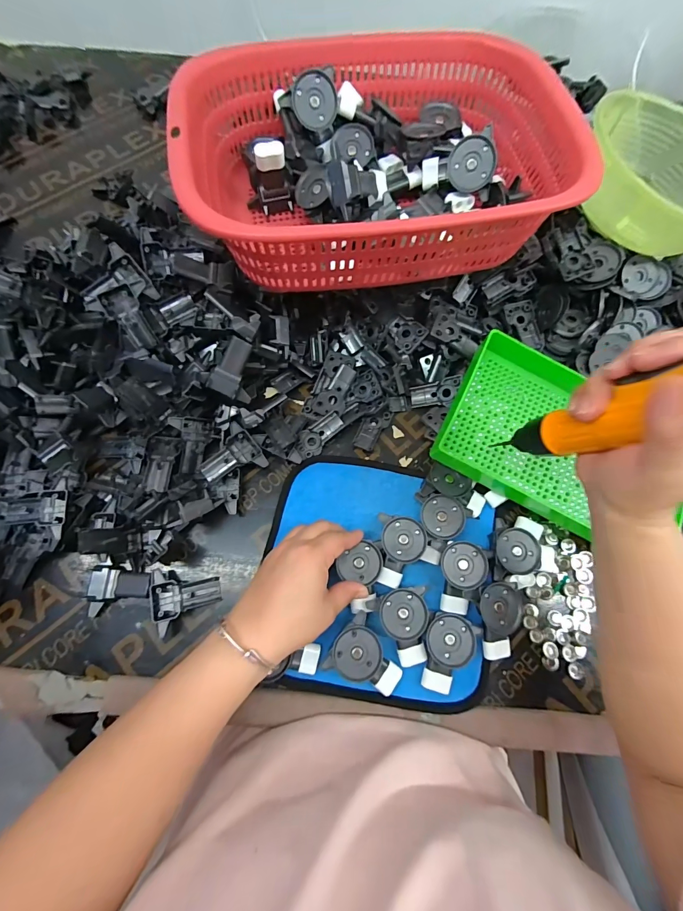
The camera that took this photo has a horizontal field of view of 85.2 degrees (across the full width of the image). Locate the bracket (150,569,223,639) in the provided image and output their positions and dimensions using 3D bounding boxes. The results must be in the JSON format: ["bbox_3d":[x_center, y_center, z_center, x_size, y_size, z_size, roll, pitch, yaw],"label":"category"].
[{"bbox_3d":[-0.145,0.135,0.347,0.056,0.022,0.052,-3,73,-3],"label":"bracket"}]

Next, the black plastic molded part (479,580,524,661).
[{"bbox_3d":[0.145,0.153,0.345,0.039,0.031,0.065,3,72,-1],"label":"black plastic molded part"}]

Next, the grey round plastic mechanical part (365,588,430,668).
[{"bbox_3d":[0.053,0.155,0.336,0.051,0.016,0.065,-3,73,-3],"label":"grey round plastic mechanical part"}]

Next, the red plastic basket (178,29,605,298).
[{"bbox_3d":[0.028,-0.280,0.368,0.339,0.113,0.226,-11,73,-5],"label":"red plastic basket"}]

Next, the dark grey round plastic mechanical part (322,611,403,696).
[{"bbox_3d":[0.025,0.176,0.331,0.064,0.022,0.051,26,73,6],"label":"dark grey round plastic mechanical part"}]

